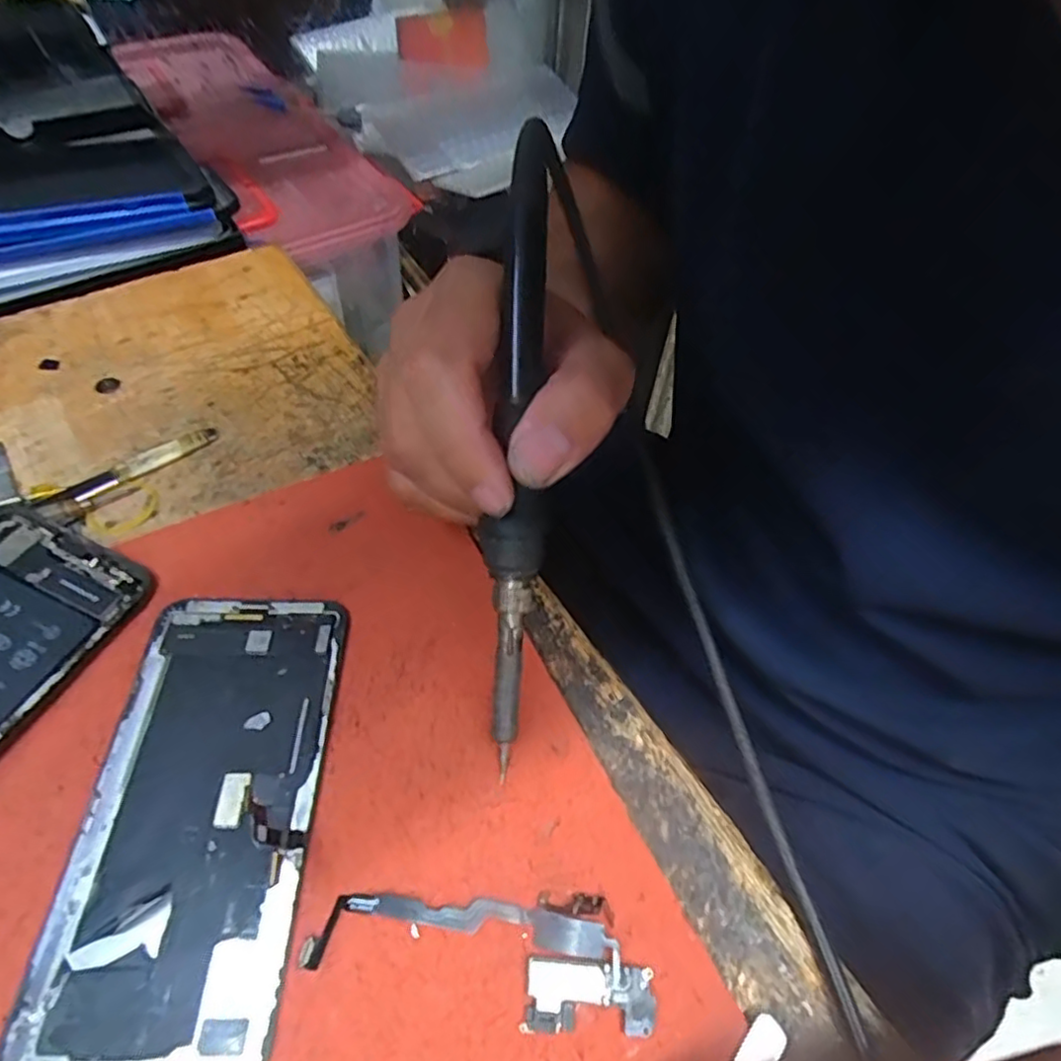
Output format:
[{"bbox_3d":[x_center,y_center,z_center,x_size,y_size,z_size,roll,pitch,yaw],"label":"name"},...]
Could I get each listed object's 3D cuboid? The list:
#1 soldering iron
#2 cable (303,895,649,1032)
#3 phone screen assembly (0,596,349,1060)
[{"bbox_3d":[-0.005,-0.023,0.200,0.019,0.015,0.199,2,93,-3],"label":"soldering iron"},{"bbox_3d":[-0.014,0.119,0.179,0.095,0.005,0.032,3,52,-3],"label":"cable"},{"bbox_3d":[-0.102,0.083,0.198,0.068,0.006,0.140,3,52,-3],"label":"phone screen assembly"}]

